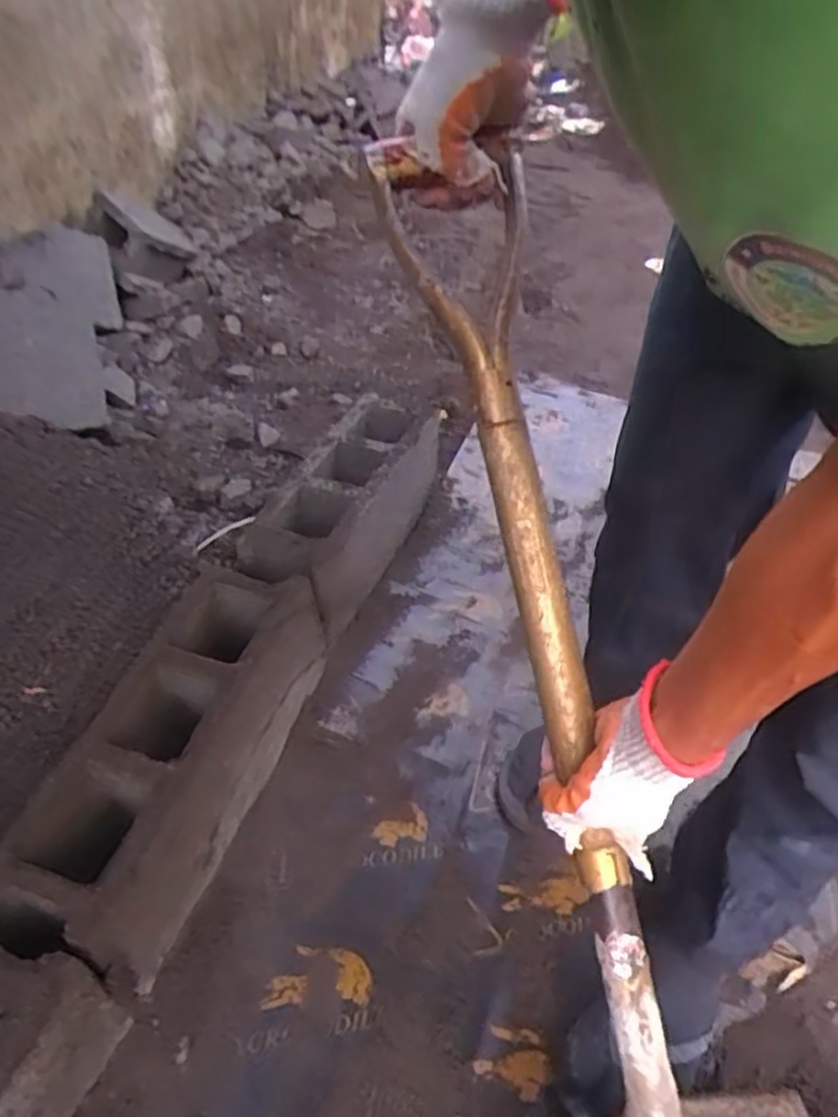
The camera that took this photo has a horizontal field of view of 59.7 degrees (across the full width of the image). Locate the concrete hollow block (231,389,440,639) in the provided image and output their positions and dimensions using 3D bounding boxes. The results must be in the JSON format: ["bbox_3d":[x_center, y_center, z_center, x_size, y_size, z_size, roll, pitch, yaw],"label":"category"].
[{"bbox_3d":[-0.100,-0.068,1.015,0.125,0.145,0.401,16,46,13],"label":"concrete hollow block"}]

